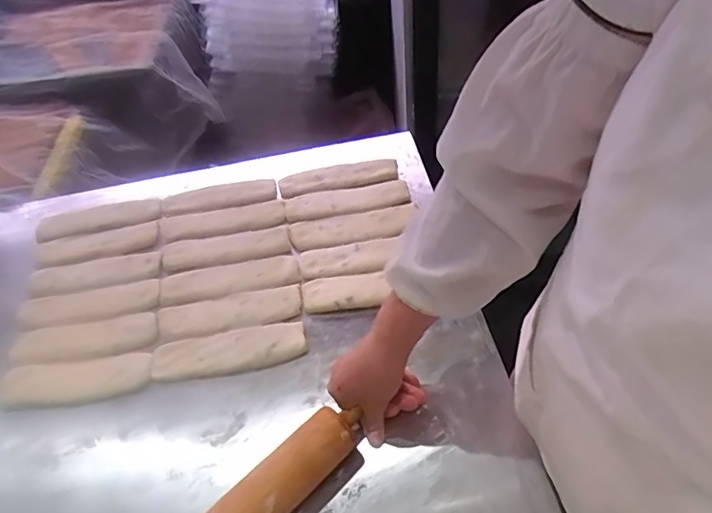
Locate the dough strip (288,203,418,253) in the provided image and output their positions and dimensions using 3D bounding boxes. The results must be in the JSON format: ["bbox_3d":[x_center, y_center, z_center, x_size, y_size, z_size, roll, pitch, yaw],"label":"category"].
[{"bbox_3d":[-0.005,-0.040,0.721,0.177,0.009,0.053,-11,51,-3],"label":"dough strip"}]

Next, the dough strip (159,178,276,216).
[{"bbox_3d":[-0.214,-0.096,0.788,0.176,0.015,0.055,-10,51,-2],"label":"dough strip"}]

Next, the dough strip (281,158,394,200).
[{"bbox_3d":[-0.027,-0.123,0.780,0.182,0.015,0.046,-12,51,-4],"label":"dough strip"}]

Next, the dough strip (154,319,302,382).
[{"bbox_3d":[-0.155,0.116,0.616,0.183,0.019,0.056,-11,51,-3],"label":"dough strip"}]

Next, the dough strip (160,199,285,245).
[{"bbox_3d":[-0.199,-0.053,0.754,0.182,0.011,0.053,-9,51,-1],"label":"dough strip"}]

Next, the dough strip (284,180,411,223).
[{"bbox_3d":[-0.014,-0.082,0.753,0.182,0.013,0.050,-10,51,-2],"label":"dough strip"}]

